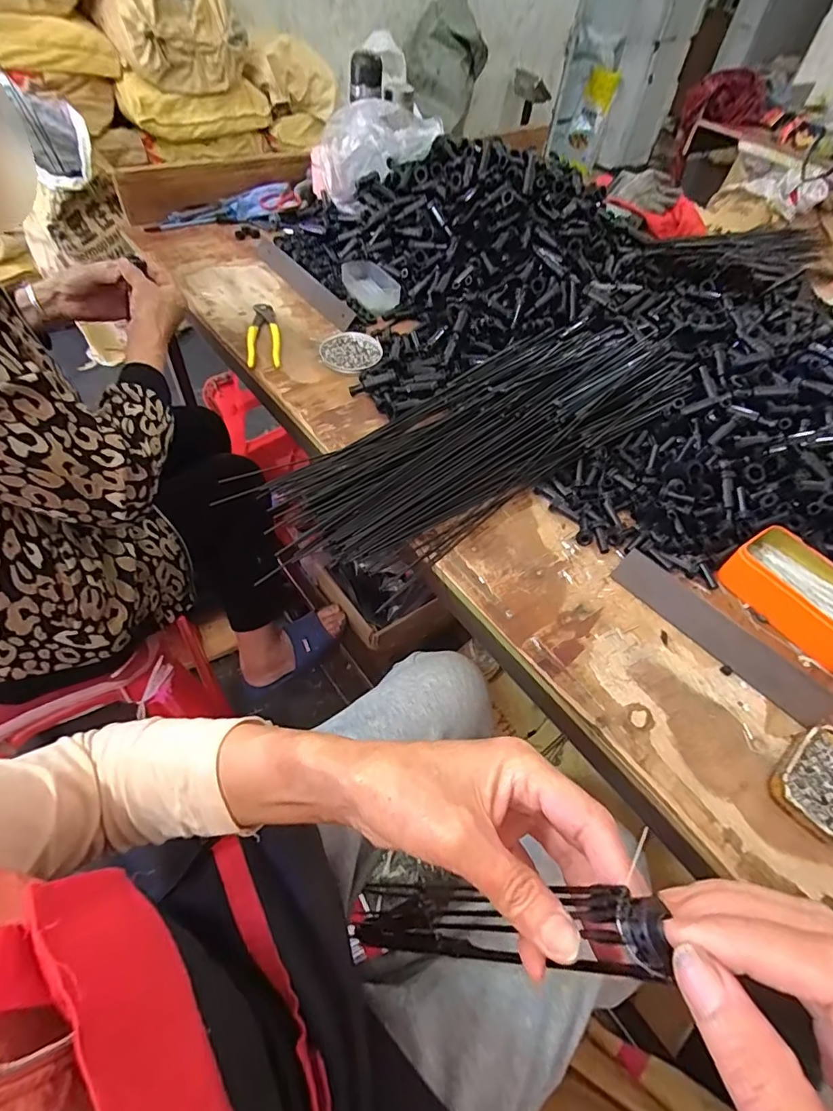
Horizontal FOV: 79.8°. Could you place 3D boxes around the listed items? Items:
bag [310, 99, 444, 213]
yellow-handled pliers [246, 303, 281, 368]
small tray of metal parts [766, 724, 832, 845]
[{"bbox_3d":[-0.096,-0.750,0.925,0.269,0.123,0.122,-11,47,20],"label":"bag"},{"bbox_3d":[-0.235,-0.337,0.759,0.046,0.022,0.161,-6,53,-11],"label":"yellow-handled pliers"},{"bbox_3d":[0.340,0.188,0.412,0.088,0.022,0.061,-32,59,-26],"label":"small tray of metal parts"}]

